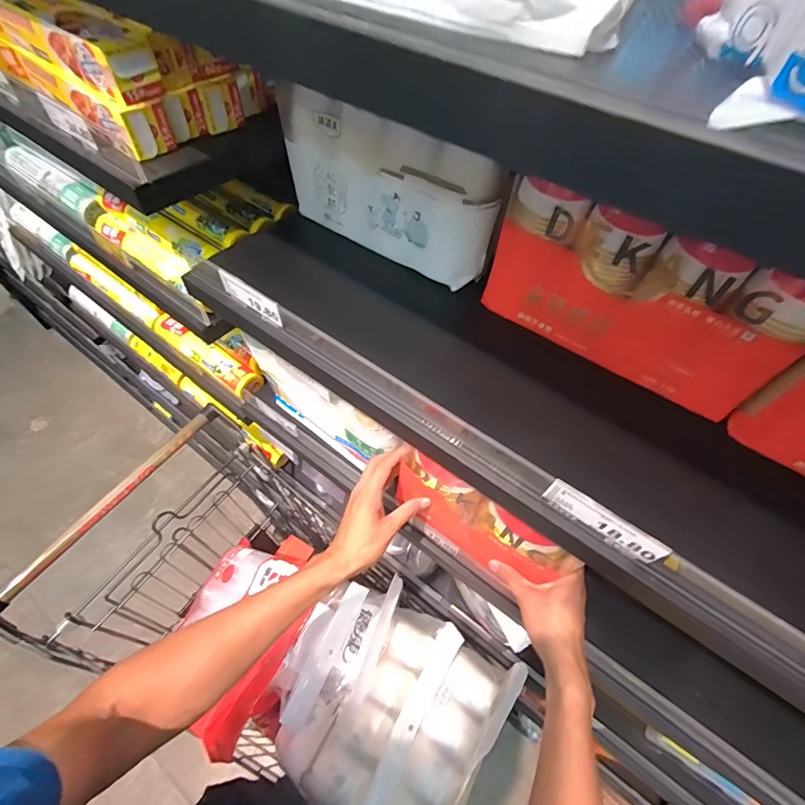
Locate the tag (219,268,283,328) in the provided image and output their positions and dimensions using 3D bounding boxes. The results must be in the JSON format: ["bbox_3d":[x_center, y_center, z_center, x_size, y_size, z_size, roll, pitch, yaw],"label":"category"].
[{"bbox_3d":[-0.165,-0.113,0.448,0.086,0.037,0.009,34,60,19],"label":"tag"}]

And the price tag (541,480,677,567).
[{"bbox_3d":[0.157,0.095,0.323,0.090,0.037,0.005,33,55,16],"label":"price tag"}]

